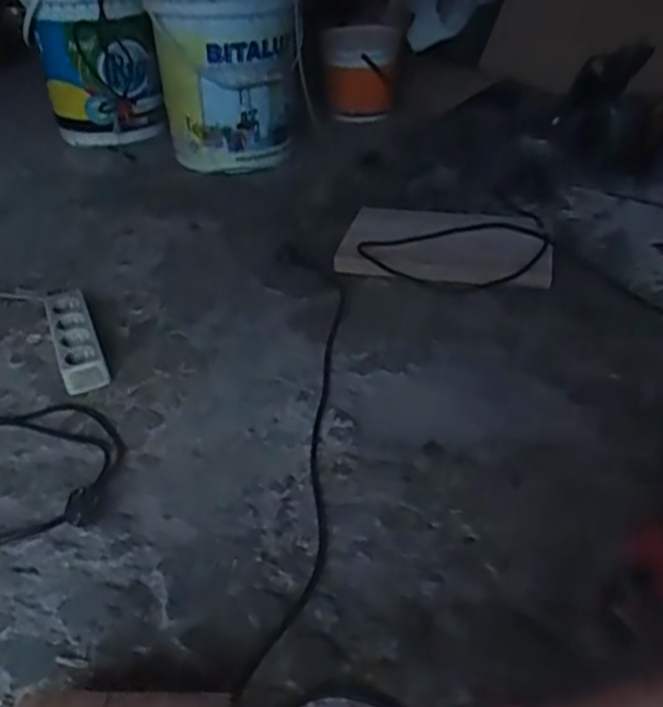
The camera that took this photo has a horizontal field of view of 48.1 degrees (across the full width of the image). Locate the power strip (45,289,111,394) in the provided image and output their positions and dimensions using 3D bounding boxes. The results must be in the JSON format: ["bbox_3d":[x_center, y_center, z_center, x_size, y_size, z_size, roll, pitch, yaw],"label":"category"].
[{"bbox_3d":[-0.349,-0.020,1.010,0.057,0.053,0.196,-15,37,-20],"label":"power strip"}]

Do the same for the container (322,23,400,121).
[{"bbox_3d":[0.063,-0.647,1.710,0.167,0.216,0.142,-1,34,-1],"label":"container"}]

